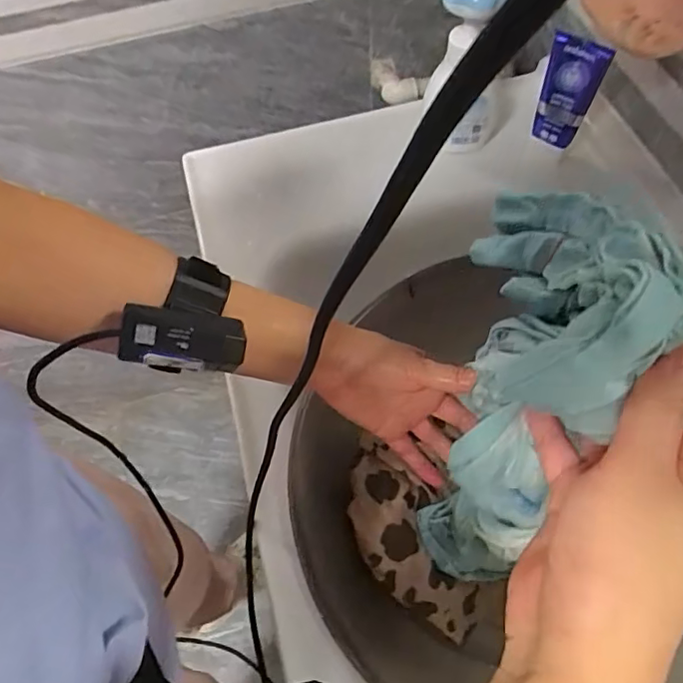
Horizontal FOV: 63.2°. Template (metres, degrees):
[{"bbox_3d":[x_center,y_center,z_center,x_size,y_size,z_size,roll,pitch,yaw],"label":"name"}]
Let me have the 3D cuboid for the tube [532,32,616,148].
[{"bbox_3d":[0.242,-0.267,0.596,0.055,0.130,0.028,17,63,12],"label":"tube"}]

